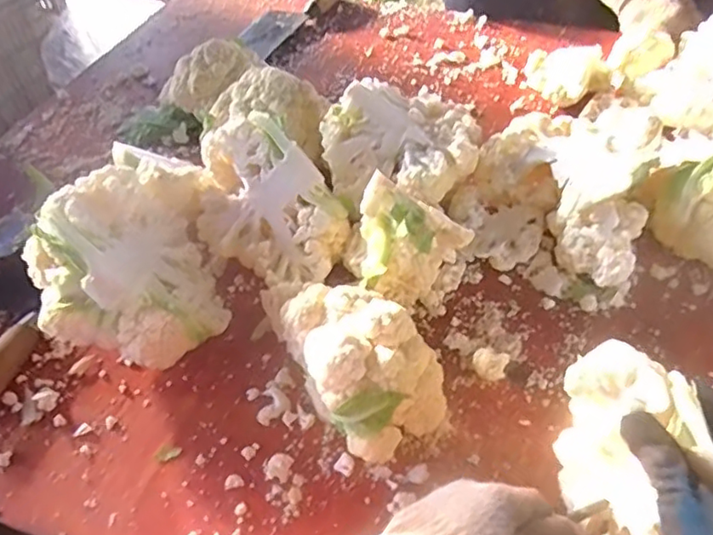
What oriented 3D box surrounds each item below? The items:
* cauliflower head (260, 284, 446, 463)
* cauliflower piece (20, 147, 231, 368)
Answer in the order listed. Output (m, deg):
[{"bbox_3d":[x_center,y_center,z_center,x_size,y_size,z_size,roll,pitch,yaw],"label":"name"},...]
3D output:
[{"bbox_3d":[-0.001,0.061,0.483,0.098,0.078,0.165,-24,52,-18],"label":"cauliflower head"},{"bbox_3d":[-0.196,-0.010,0.528,0.136,0.126,0.188,-8,49,-6],"label":"cauliflower piece"}]

